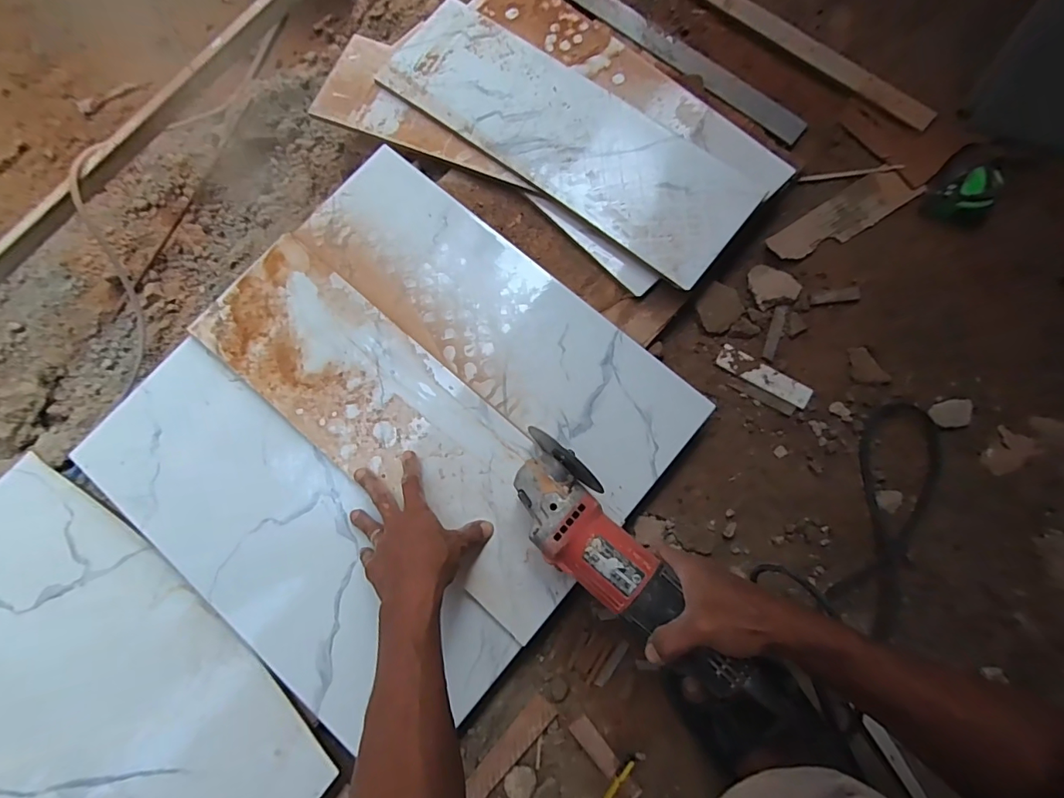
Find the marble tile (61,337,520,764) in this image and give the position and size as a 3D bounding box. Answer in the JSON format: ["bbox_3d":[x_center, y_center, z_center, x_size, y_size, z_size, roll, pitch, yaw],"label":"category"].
[{"bbox_3d":[-0.257,0.153,0.508,0.488,0.010,0.185,40,85,9],"label":"marble tile"}]

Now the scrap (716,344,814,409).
[{"bbox_3d":[0.267,-0.026,0.562,0.107,0.008,0.026,32,82,9],"label":"scrap"}]

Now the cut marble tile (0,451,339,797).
[{"bbox_3d":[-0.471,0.312,0.491,0.493,0.016,0.315,38,81,11],"label":"cut marble tile"}]

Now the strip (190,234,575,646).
[{"bbox_3d":[-0.145,0.025,0.522,0.486,0.010,0.154,42,80,9],"label":"strip"}]

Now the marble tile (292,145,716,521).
[{"bbox_3d":[-0.041,-0.092,0.548,0.489,0.007,0.155,40,83,9],"label":"marble tile"}]

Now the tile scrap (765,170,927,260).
[{"bbox_3d":[0.387,-0.227,0.606,0.195,0.005,0.057,-33,78,-3],"label":"tile scrap"}]

